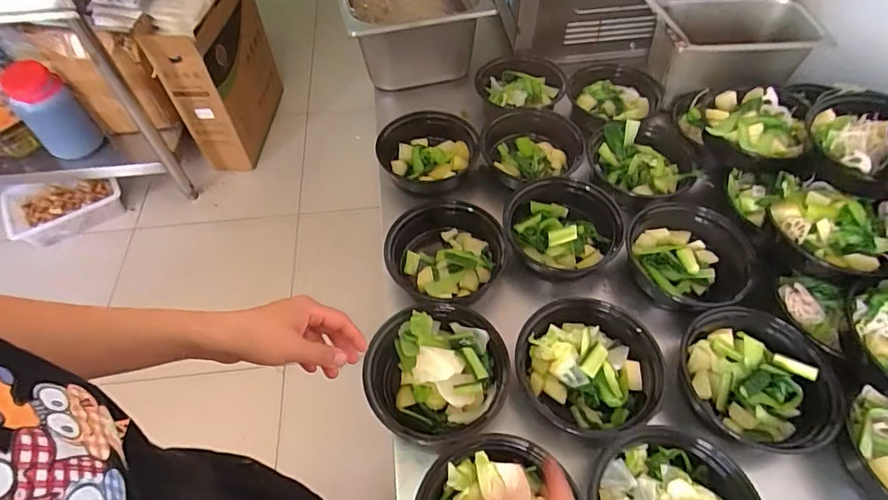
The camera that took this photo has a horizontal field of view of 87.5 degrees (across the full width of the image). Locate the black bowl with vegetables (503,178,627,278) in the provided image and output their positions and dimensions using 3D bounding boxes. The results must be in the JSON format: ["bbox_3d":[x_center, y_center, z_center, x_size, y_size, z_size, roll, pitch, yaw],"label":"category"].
[{"bbox_3d":[0.170,-0.027,0.676,0.165,0.055,0.153,0,53,0],"label":"black bowl with vegetables"}]

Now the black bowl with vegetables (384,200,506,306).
[{"bbox_3d":[0.003,0.012,0.651,0.156,0.071,0.165,0,53,0],"label":"black bowl with vegetables"}]

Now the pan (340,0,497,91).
[{"bbox_3d":[-0.062,-0.475,0.934,0.276,0.135,0.337,-12,53,-8],"label":"pan"}]

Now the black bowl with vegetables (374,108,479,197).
[{"bbox_3d":[-0.027,-0.157,0.771,0.158,0.069,0.145,4,53,4],"label":"black bowl with vegetables"}]

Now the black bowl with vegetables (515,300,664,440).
[{"bbox_3d":[0.171,0.138,0.558,0.159,0.072,0.153,0,53,0],"label":"black bowl with vegetables"}]

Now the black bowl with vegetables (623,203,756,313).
[{"bbox_3d":[0.339,0.011,0.644,0.165,0.080,0.160,0,53,0],"label":"black bowl with vegetables"}]

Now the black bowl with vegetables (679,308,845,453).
[{"bbox_3d":[0.377,0.146,0.549,0.154,0.089,0.156,0,53,0],"label":"black bowl with vegetables"}]

